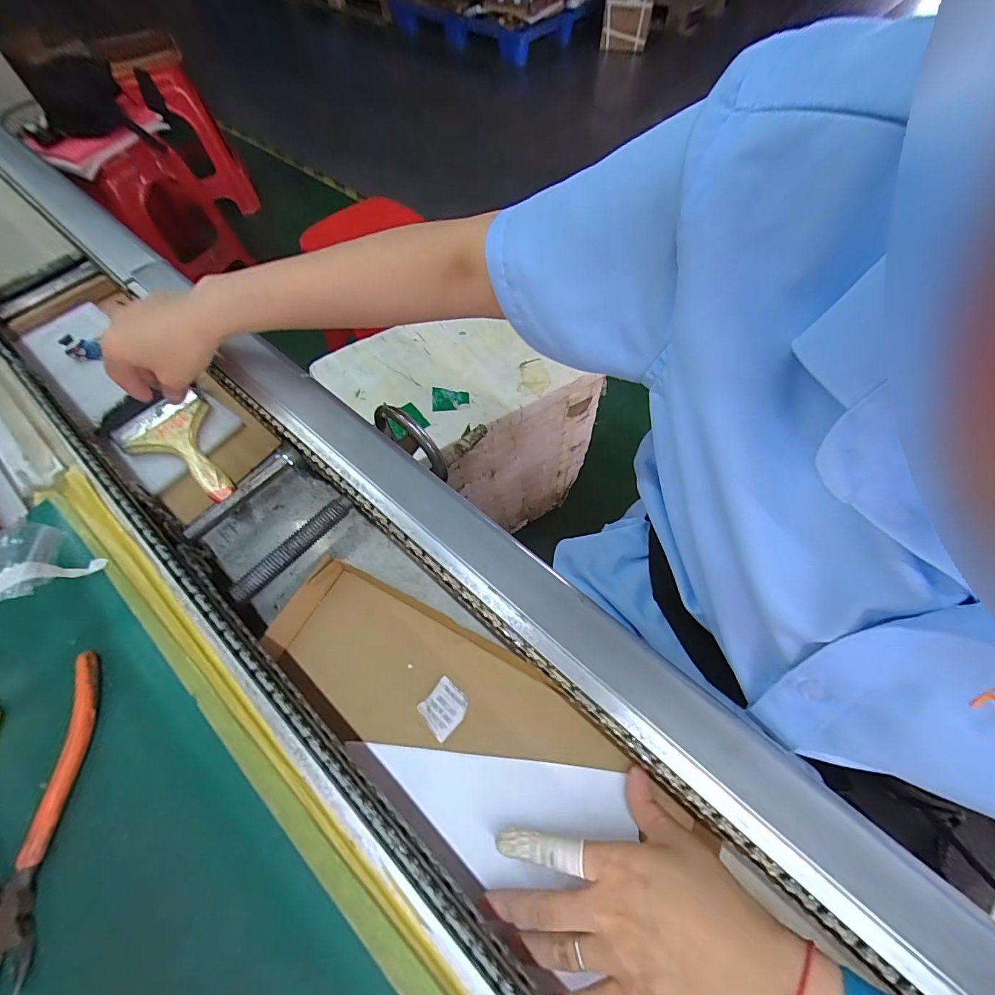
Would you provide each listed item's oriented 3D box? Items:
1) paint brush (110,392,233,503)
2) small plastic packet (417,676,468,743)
[{"bbox_3d":[-0.331,-0.052,0.456,0.158,0.019,0.090,37,71,19],"label":"paint brush"},{"bbox_3d":[-0.043,0.170,0.344,0.034,0.005,0.035,40,71,20],"label":"small plastic packet"}]

